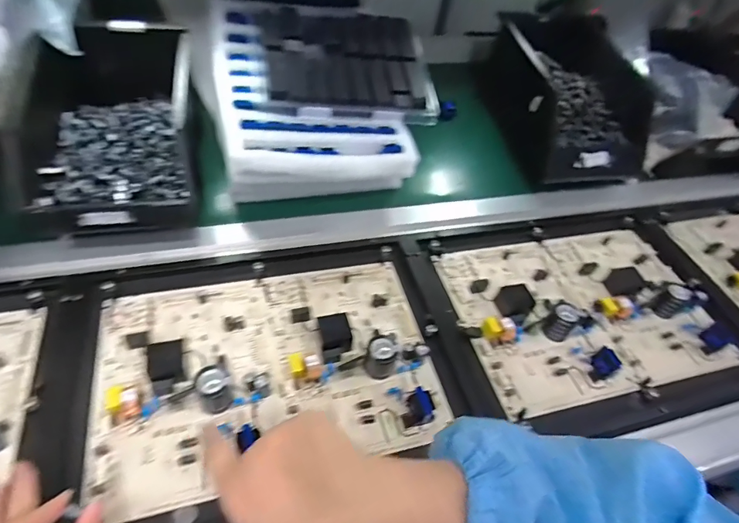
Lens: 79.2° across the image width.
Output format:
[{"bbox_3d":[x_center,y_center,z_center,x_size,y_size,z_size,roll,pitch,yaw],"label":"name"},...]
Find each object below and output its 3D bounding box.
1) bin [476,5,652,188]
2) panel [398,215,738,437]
[{"bbox_3d":[0.282,-0.242,0.656,0.173,0.130,0.263,-3,52,-8],"label":"bin"},{"bbox_3d":[0.240,0.049,0.498,0.347,0.031,0.260,-9,53,-13],"label":"panel"}]

